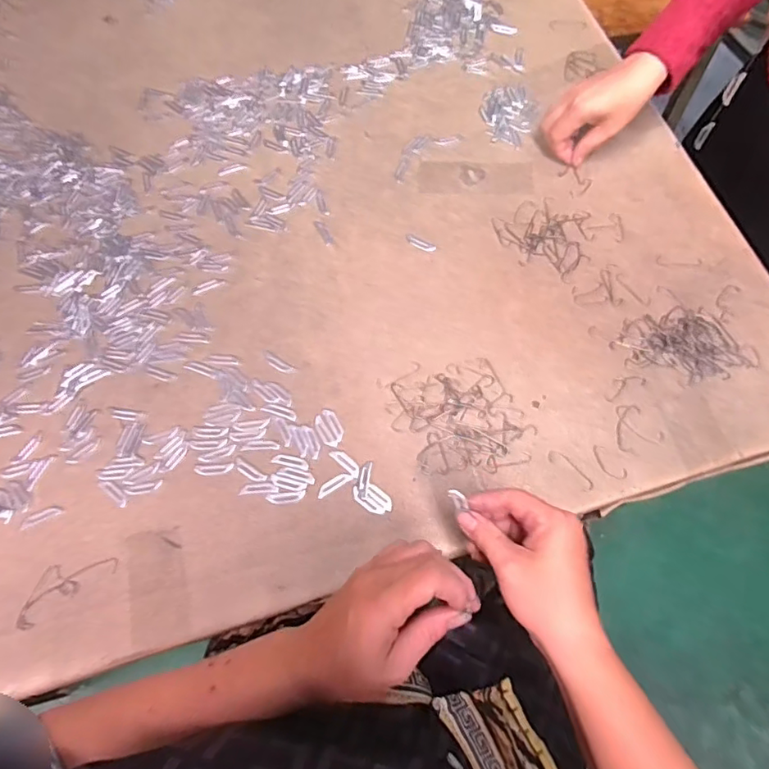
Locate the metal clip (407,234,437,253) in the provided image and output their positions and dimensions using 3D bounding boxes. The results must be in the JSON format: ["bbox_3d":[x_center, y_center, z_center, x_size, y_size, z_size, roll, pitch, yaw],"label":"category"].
[{"bbox_3d":[0.039,-0.155,0.586,0.036,0.004,0.012,26,70,12],"label":"metal clip"}]

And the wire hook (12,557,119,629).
[{"bbox_3d":[-0.270,0.166,0.453,0.085,0.004,0.036,-34,70,-12],"label":"wire hook"}]

